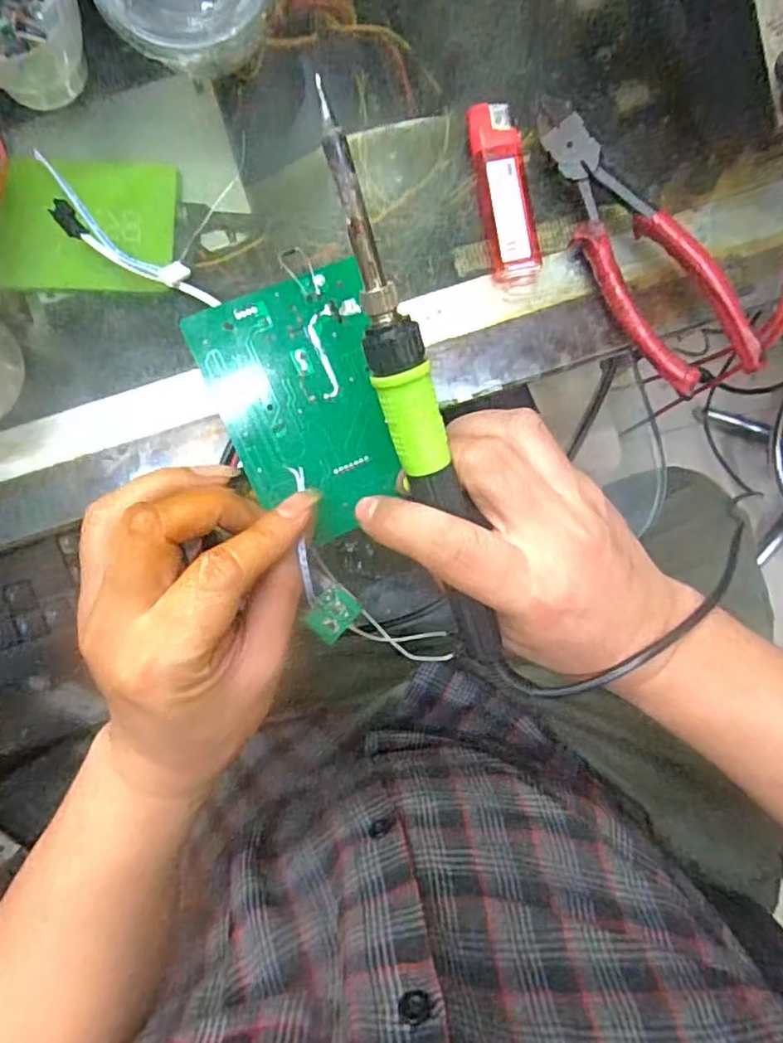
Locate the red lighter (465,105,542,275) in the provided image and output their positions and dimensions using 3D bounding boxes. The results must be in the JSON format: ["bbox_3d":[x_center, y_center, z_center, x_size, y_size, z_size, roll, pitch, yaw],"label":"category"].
[{"bbox_3d":[0.053,-0.157,0.300,0.023,0.007,0.078,-9,88,1],"label":"red lighter"}]

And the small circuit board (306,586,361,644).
[{"bbox_3d":[-0.027,0.043,0.297,0.020,0.004,0.023,43,82,-19],"label":"small circuit board"}]

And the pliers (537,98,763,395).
[{"bbox_3d":[0.112,-0.129,0.295,0.044,0.024,0.149,-28,88,1],"label":"pliers"}]

